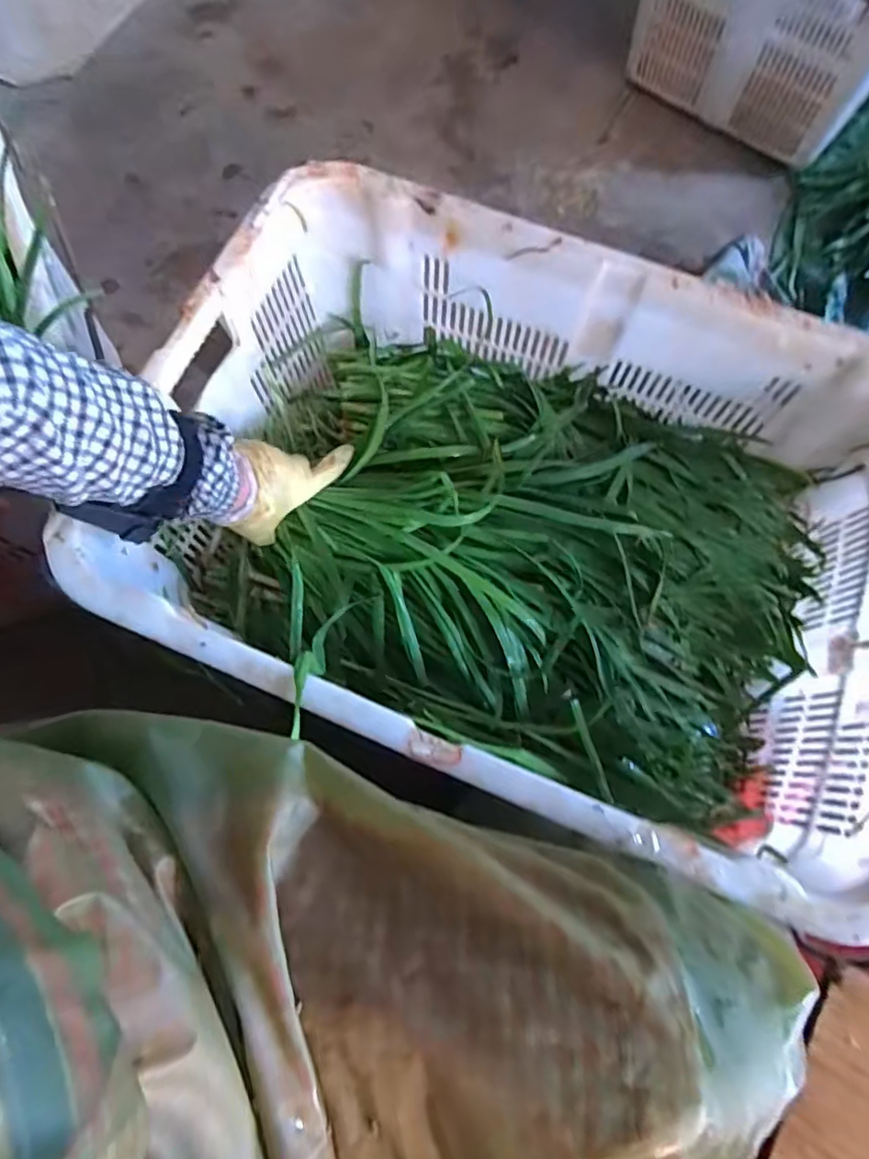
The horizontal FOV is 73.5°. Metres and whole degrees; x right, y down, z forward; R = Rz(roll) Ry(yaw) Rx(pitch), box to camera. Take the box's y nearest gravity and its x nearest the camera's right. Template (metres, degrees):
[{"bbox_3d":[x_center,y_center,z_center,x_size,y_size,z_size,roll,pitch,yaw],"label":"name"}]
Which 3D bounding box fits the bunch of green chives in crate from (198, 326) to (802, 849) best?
[{"bbox_3d":[0.095,-0.048,0.610,0.596,0.111,0.395,23,73,6],"label":"bunch of green chives in crate"}]

